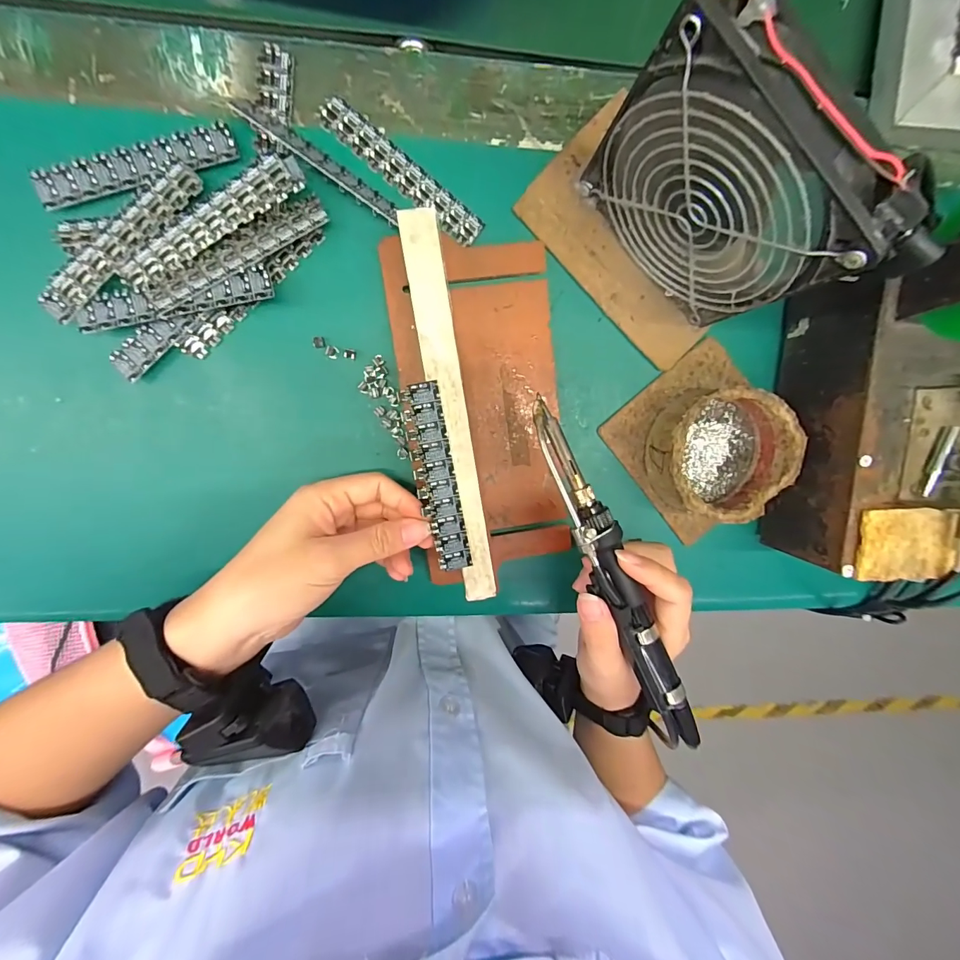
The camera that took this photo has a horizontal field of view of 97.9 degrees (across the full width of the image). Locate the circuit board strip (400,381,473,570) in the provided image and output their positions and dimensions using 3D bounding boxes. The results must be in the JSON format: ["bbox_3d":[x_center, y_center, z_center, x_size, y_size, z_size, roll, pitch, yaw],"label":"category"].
[{"bbox_3d":[-0.025,0.000,0.239,0.022,0.005,0.107,-11,100,-1],"label":"circuit board strip"}]

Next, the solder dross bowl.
[{"bbox_3d":[0.154,-0.017,0.272,0.082,0.041,0.079,-1,98,-6],"label":"solder dross bowl"}]

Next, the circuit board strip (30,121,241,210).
[{"bbox_3d":[-0.190,-0.174,0.231,0.106,0.006,0.023,-19,101,-2],"label":"circuit board strip"}]

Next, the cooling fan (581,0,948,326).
[{"bbox_3d":[0.116,-0.136,0.204,0.122,0.128,0.028,44,92,-10],"label":"cooling fan"}]

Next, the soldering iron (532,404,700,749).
[{"bbox_3d":[0.075,0.056,0.230,0.024,0.021,0.209,-24,93,1],"label":"soldering iron"}]

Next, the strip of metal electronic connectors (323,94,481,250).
[{"bbox_3d":[-0.045,-0.183,0.250,0.109,0.004,0.019,38,93,-9],"label":"strip of metal electronic connectors"}]

